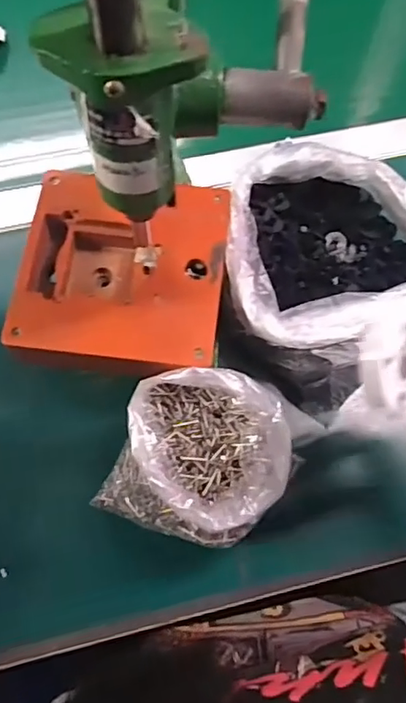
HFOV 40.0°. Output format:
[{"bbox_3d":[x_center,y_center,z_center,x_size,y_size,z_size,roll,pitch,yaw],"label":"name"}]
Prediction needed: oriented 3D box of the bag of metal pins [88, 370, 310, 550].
[{"bbox_3d":[-0.004,0.075,0.403,0.123,0.081,0.118,19,71,6],"label":"bag of metal pins"}]

